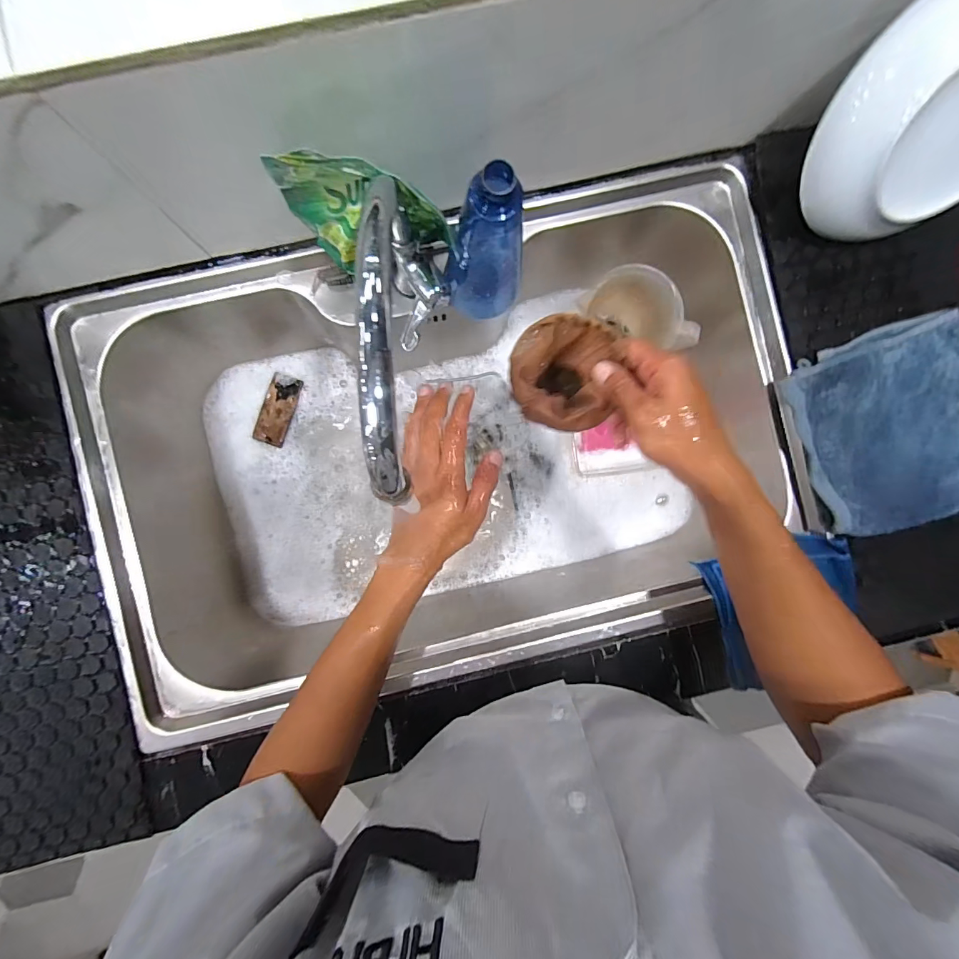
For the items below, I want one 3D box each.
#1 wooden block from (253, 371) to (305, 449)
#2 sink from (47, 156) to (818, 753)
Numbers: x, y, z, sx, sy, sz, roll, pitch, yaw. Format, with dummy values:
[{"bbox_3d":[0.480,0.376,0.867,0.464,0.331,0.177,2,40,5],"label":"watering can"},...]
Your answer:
[{"bbox_3d":[-0.305,-0.105,0.665,0.045,0.011,0.106,17,89,-2],"label":"wooden block"},{"bbox_3d":[-0.040,-0.046,0.579,0.769,0.208,0.496,-14,90,-2],"label":"sink"}]

